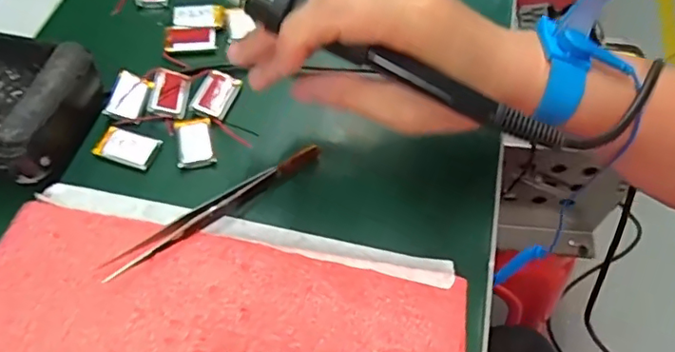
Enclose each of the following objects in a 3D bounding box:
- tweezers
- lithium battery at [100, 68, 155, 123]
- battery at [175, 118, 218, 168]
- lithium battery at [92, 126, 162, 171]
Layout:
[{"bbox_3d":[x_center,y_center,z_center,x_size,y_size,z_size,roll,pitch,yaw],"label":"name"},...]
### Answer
[{"bbox_3d":[-0.059,0.015,0.286,0.122,0.008,0.011,-32,64,-20],"label":"tweezers"},{"bbox_3d":[-0.119,-0.046,0.327,0.020,0.004,0.031,9,58,4],"label":"lithium battery"},{"bbox_3d":[-0.080,-0.020,0.315,0.020,0.004,0.034,-10,59,-8],"label":"battery"},{"bbox_3d":[-0.115,-0.016,0.312,0.033,0.005,0.020,17,59,9],"label":"lithium battery"}]

